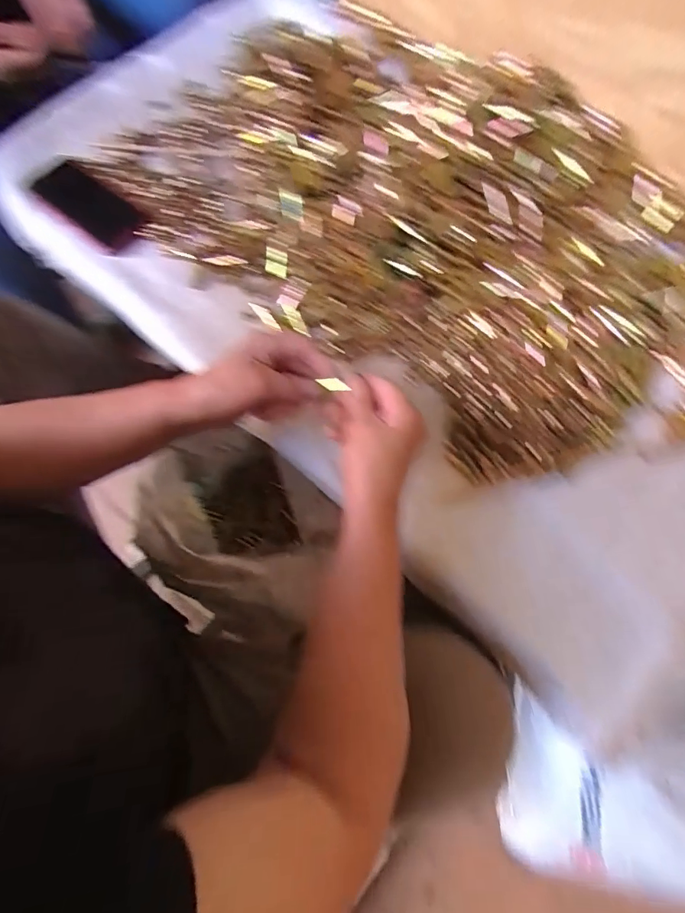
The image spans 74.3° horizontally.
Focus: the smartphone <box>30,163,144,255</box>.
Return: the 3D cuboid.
[{"bbox_3d":[-0.297,-0.292,0.532,0.123,0.008,0.060,36,86,-2],"label":"smartphone"}]

